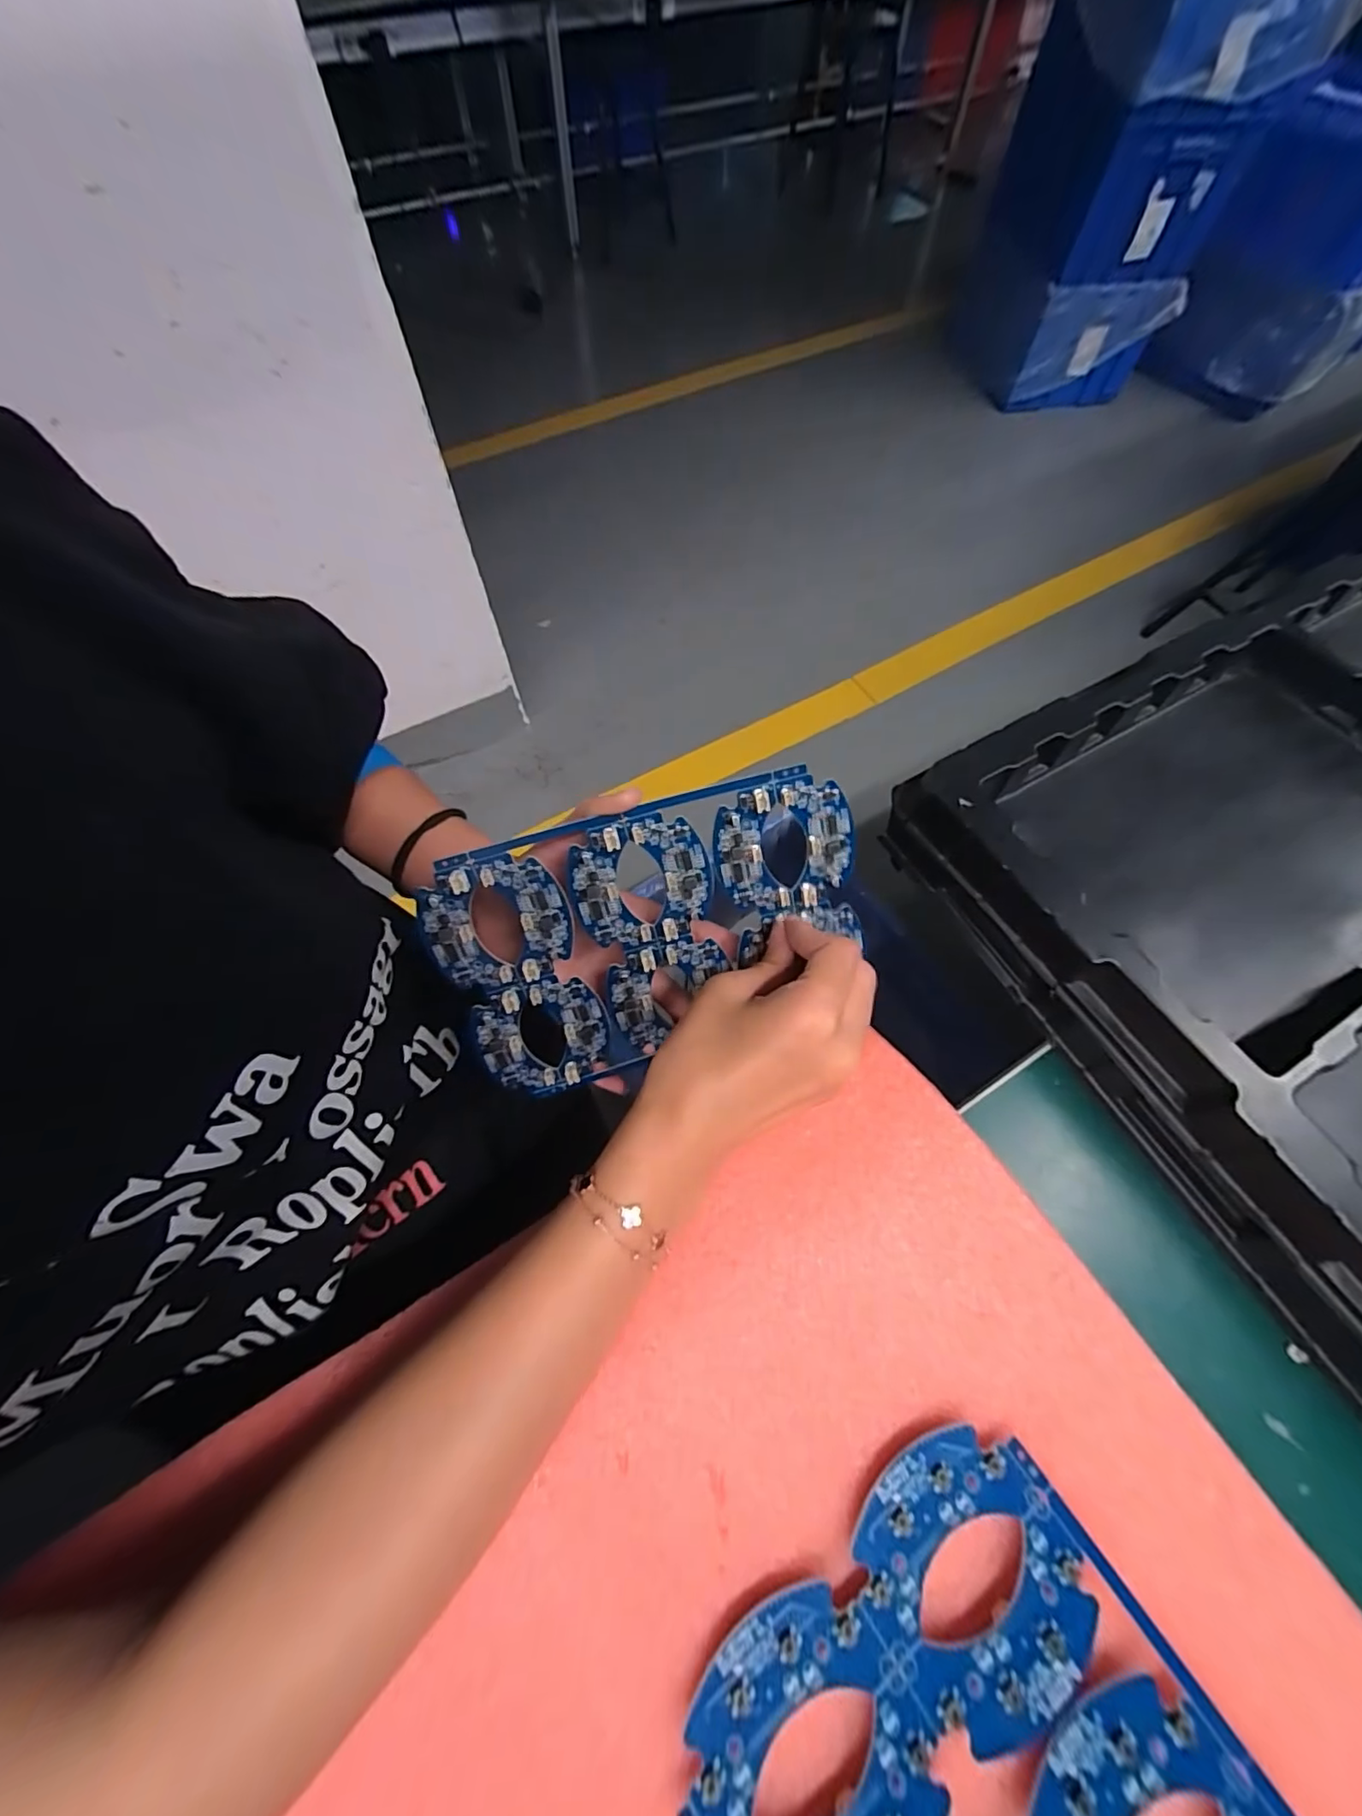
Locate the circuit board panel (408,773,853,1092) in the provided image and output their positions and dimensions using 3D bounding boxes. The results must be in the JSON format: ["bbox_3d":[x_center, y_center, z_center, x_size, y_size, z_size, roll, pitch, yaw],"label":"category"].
[{"bbox_3d":[-0.012,0.017,0.286,0.203,0.131,0.011,-17,24,0],"label":"circuit board panel"}]

